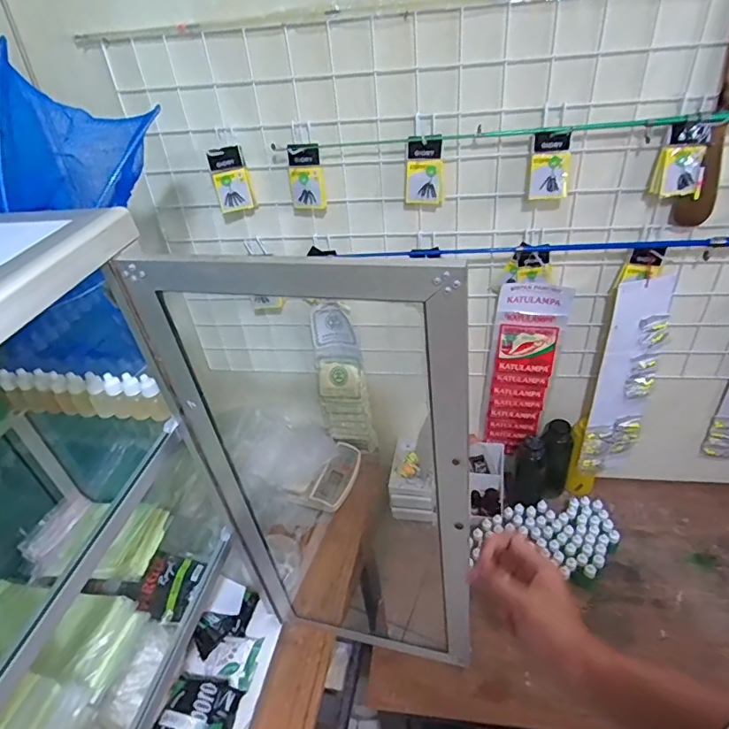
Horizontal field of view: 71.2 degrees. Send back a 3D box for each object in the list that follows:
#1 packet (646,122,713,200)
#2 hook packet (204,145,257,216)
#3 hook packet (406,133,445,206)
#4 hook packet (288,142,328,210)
[{"bbox_3d":[0.431,-0.276,0.688,0.060,0.116,0.022,13,63,24],"label":"packet"},{"bbox_3d":[-0.209,-0.290,0.798,0.056,0.094,0.030,-13,37,-9],"label":"hook packet"},{"bbox_3d":[0.090,-0.287,0.757,0.056,0.094,0.023,0,37,8],"label":"hook packet"},{"bbox_3d":[-0.091,-0.290,0.785,0.051,0.094,0.018,-6,37,0],"label":"hook packet"}]

